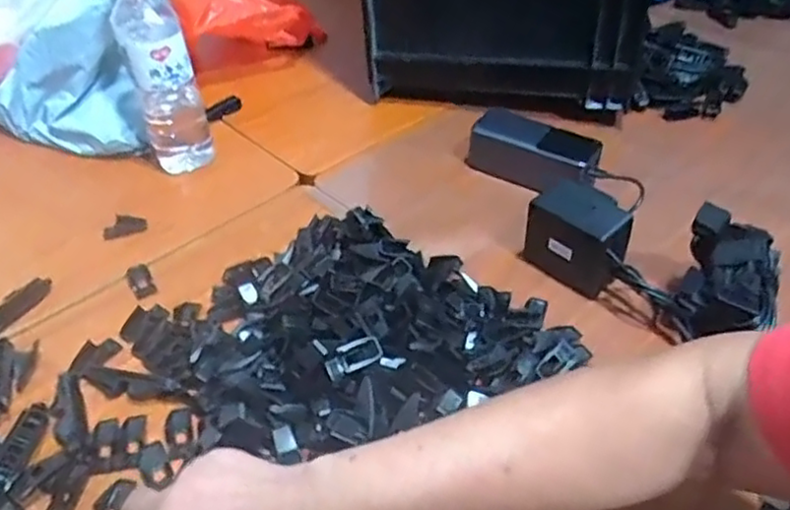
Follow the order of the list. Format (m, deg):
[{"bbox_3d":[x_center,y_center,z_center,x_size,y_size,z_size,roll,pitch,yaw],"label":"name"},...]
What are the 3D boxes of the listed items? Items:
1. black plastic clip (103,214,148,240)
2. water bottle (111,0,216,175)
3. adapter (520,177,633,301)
[{"bbox_3d":[-0.264,-0.029,0.647,0.040,0.010,0.023,-18,45,-18],"label":"black plastic clip"},{"bbox_3d":[-0.232,-0.179,0.666,0.064,0.201,0.053,-15,44,-15],"label":"water bottle"},{"bbox_3d":[0.160,-0.015,0.575,0.088,0.074,0.051,28,50,28],"label":"adapter"}]

